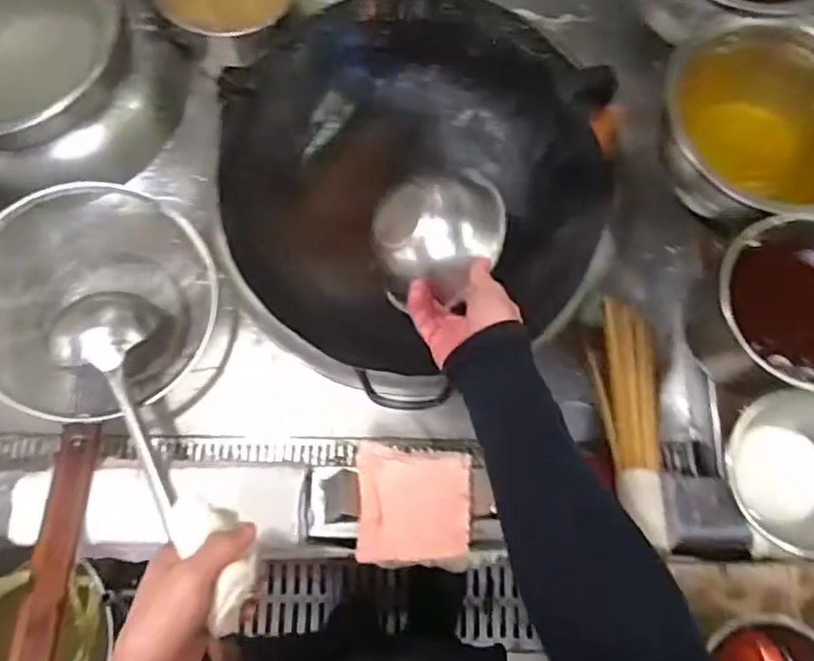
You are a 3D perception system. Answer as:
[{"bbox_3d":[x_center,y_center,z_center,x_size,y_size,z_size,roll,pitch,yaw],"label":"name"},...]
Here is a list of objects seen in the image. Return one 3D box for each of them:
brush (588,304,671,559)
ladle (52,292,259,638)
[{"bbox_3d":[0.262,0.099,0.737,0.072,0.039,0.276,3,61,0],"label":"brush"},{"bbox_3d":[-0.258,0.118,0.669,0.108,0.104,0.449,-36,50,-10],"label":"ladle"}]

